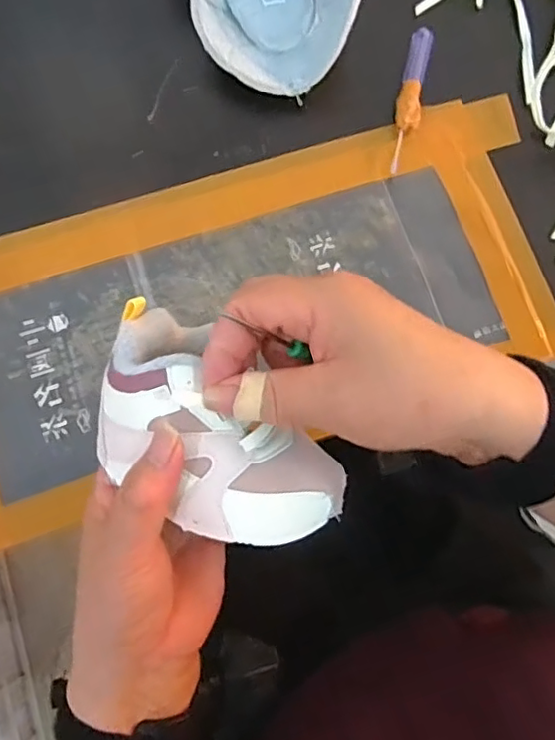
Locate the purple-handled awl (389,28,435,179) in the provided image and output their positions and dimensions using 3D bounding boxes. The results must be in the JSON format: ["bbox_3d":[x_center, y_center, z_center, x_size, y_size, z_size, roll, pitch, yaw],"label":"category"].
[{"bbox_3d":[0.099,-0.203,0.441,0.019,0.010,0.120,11,78,2],"label":"purple-handled awl"}]

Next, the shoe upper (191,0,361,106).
[{"bbox_3d":[-0.001,-0.267,0.428,0.109,0.063,0.113,-30,79,-6],"label":"shoe upper"}]

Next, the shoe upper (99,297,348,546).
[{"bbox_3d":[-0.035,0.033,0.287,0.138,0.048,0.078,43,81,3],"label":"shoe upper"}]

